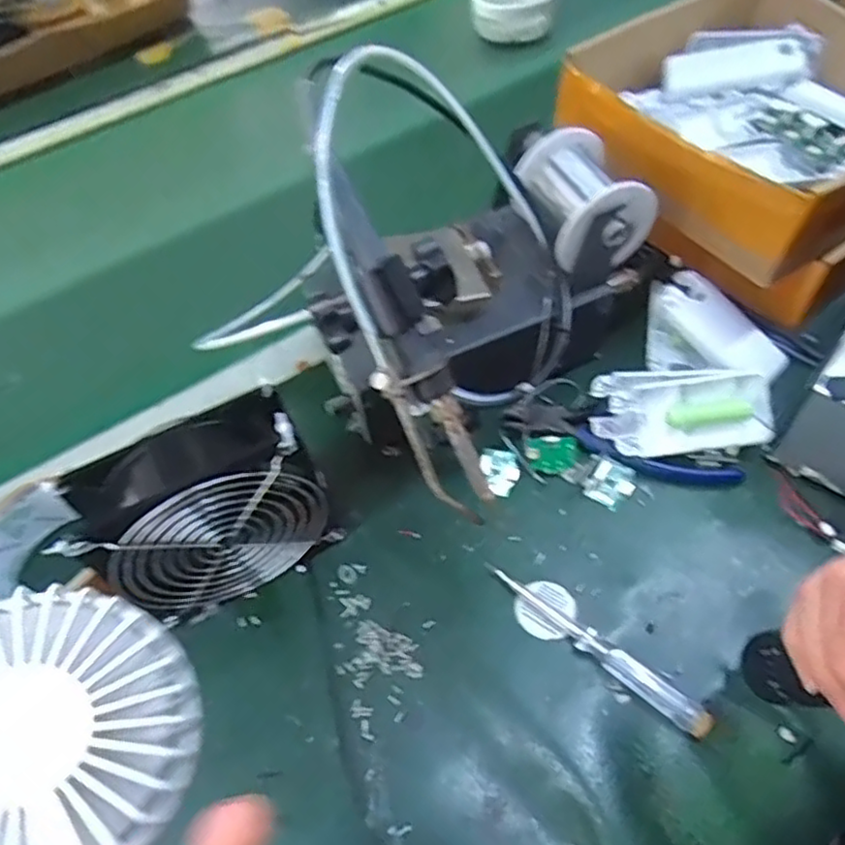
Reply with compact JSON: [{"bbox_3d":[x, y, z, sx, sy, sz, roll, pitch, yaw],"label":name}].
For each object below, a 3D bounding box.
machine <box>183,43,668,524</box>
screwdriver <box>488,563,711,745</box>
[{"bbox_3d":[0.031,-0.078,0.388,0.147,0.214,0.254,25,61,21],"label":"machine"},{"bbox_3d":[0.095,0.122,0.373,0.138,0.014,0.016,34,65,25],"label":"screwdriver"}]

